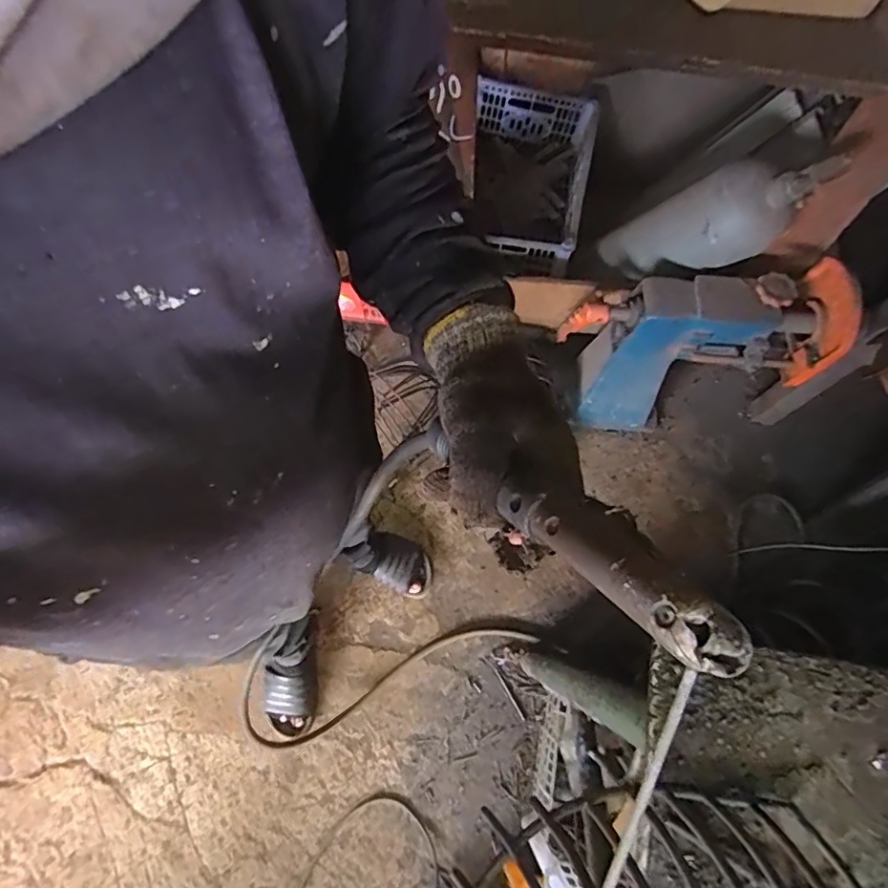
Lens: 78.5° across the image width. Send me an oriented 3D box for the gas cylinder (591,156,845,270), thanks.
[{"bbox_3d":[0.447,-0.389,0.980,0.120,0.495,0.129,-47,112,-14],"label":"gas cylinder"}]

